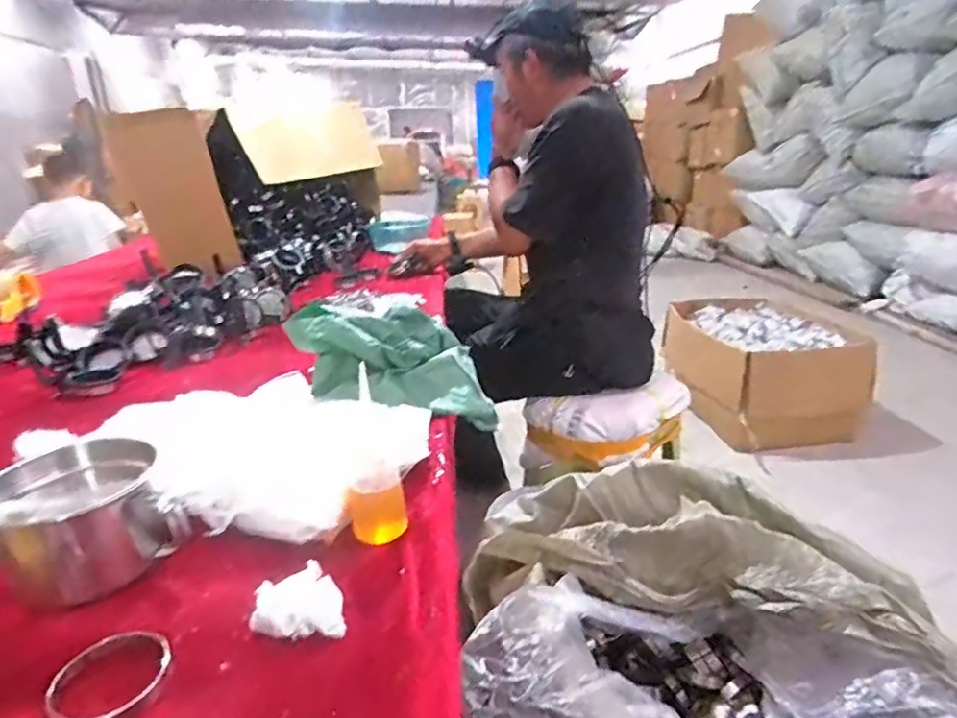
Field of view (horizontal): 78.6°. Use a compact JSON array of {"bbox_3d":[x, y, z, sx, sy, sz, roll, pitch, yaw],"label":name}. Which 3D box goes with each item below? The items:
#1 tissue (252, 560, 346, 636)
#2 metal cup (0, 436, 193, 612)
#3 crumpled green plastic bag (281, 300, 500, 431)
[{"bbox_3d":[-0.135,0.182,0.443,0.064,0.021,0.062,-5,20,-8],"label":"tissue"},{"bbox_3d":[-0.321,0.134,0.479,0.121,0.087,0.121,-2,20,1],"label":"metal cup"},{"bbox_3d":[-0.119,0.005,0.795,0.240,0.151,0.122,-2,20,-1],"label":"crumpled green plastic bag"}]

